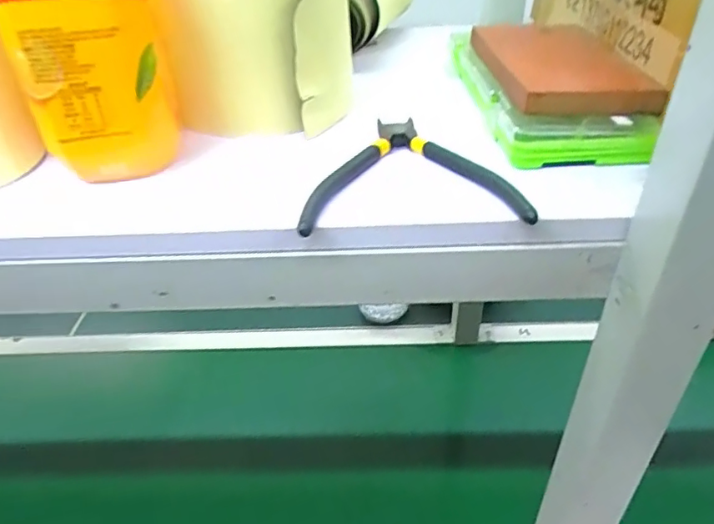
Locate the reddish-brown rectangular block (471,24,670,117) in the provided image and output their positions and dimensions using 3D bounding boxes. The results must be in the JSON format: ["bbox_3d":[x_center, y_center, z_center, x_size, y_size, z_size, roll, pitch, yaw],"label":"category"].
[{"bbox_3d":[0.145,-0.141,0.389,0.092,0.019,0.153,-4,37,-3],"label":"reddish-brown rectangular block"}]

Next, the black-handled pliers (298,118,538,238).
[{"bbox_3d":[0.032,-0.056,0.329,0.124,0.012,0.121,-2,37,0],"label":"black-handled pliers"}]

